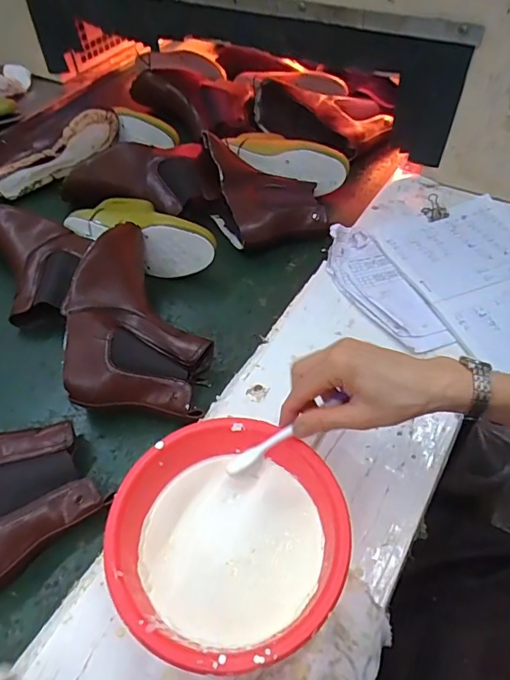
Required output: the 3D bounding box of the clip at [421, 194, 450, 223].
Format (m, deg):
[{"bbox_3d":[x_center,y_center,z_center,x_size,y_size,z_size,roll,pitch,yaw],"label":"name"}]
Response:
[{"bbox_3d":[0.268,-0.199,0.717,0.035,0.019,0.047,-22,54,-15],"label":"clip"}]

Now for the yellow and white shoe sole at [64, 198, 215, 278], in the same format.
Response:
[{"bbox_3d":[-0.161,-0.170,0.723,0.236,0.073,0.105,22,55,18],"label":"yellow and white shoe sole"}]

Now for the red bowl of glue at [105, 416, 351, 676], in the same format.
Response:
[{"bbox_3d":[-0.022,0.171,0.411,0.184,0.075,0.187,-1,51,1],"label":"red bowl of glue"}]

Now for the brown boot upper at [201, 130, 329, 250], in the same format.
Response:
[{"bbox_3d":[0.010,-0.233,0.756,0.182,0.088,0.195,-5,52,-2],"label":"brown boot upper"}]

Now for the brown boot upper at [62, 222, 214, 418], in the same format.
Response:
[{"bbox_3d":[-0.130,-0.033,0.594,0.151,0.124,0.246,4,52,5],"label":"brown boot upper"}]

